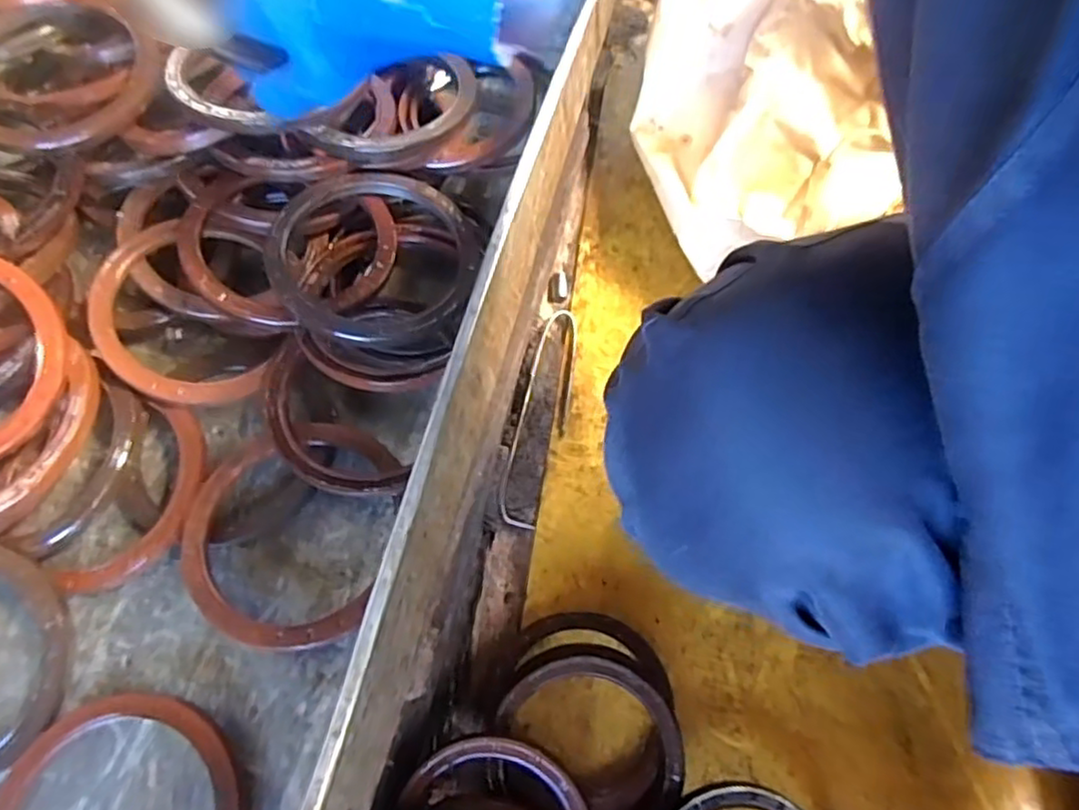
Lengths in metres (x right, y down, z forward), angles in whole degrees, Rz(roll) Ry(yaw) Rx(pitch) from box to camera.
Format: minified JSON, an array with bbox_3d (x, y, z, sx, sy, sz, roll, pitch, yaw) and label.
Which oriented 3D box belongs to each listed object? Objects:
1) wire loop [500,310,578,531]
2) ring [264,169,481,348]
[{"bbox_3d":[0.004,0.007,0.646,0.043,0.009,0.220,15,68,-3],"label":"wire loop"},{"bbox_3d":[-0.124,-0.114,0.525,0.159,0.024,0.158,6,64,-13],"label":"ring"}]

